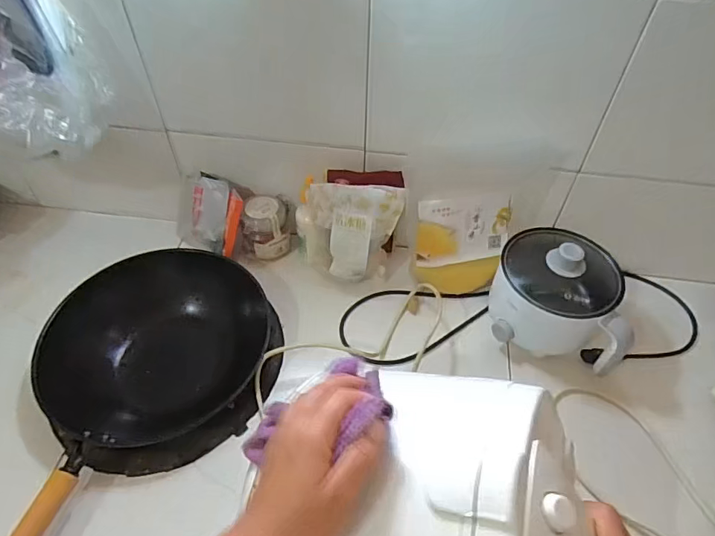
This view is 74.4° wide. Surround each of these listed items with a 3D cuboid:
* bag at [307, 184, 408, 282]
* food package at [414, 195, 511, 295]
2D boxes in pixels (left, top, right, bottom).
[{"bbox_3d":[-0.009,-0.046,0.772,0.157,0.197,0.059,5,50,4],"label":"bag"},{"bbox_3d":[0.169,-0.031,0.775,0.158,0.176,0.066,-5,50,-5],"label":"food package"}]

